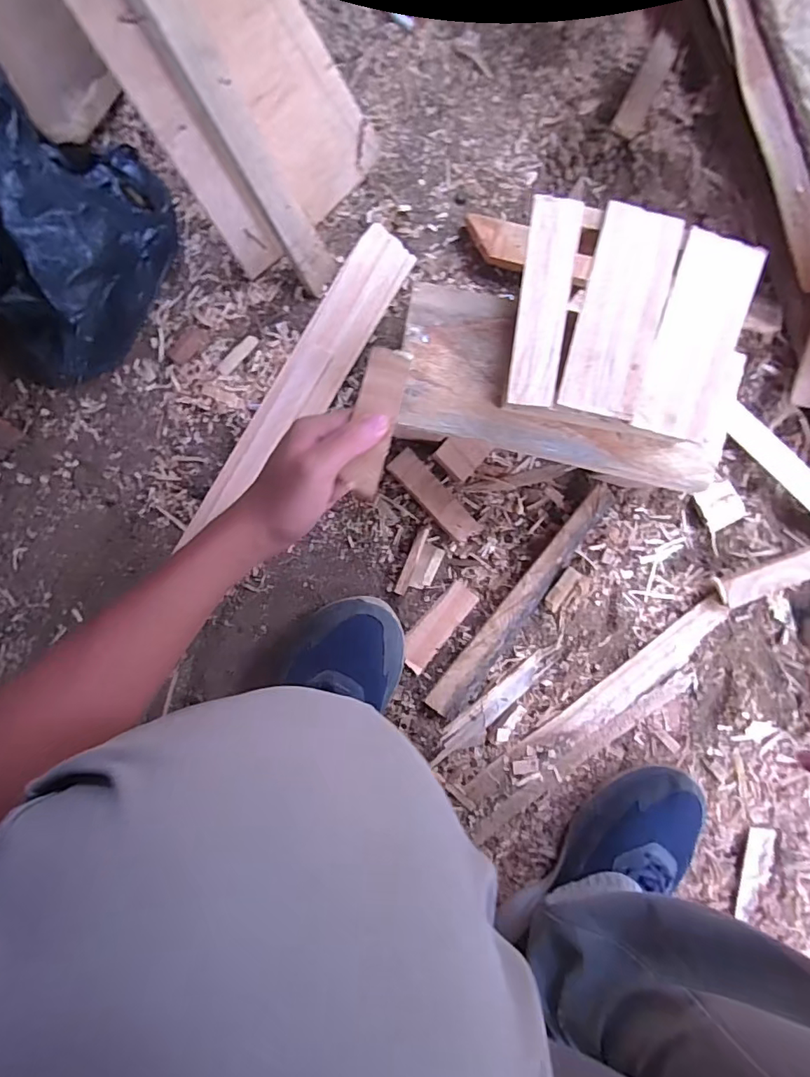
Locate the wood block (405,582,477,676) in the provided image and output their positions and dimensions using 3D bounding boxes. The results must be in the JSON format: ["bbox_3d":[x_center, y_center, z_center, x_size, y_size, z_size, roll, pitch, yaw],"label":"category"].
[{"bbox_3d":[0.034,0.092,0.534,0.033,0.006,0.101,37,93,-1],"label":"wood block"}]

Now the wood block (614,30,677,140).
[{"bbox_3d":[0.242,-0.453,0.512,0.026,0.008,0.100,27,93,-1],"label":"wood block"}]

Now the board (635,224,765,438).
[{"bbox_3d":[0.219,-0.150,0.380,0.065,0.011,0.147,16,88,-1],"label":"board"}]

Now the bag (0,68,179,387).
[{"bbox_3d":[-0.327,-0.260,0.451,0.180,0.120,0.218,20,95,-2],"label":"bag"}]

